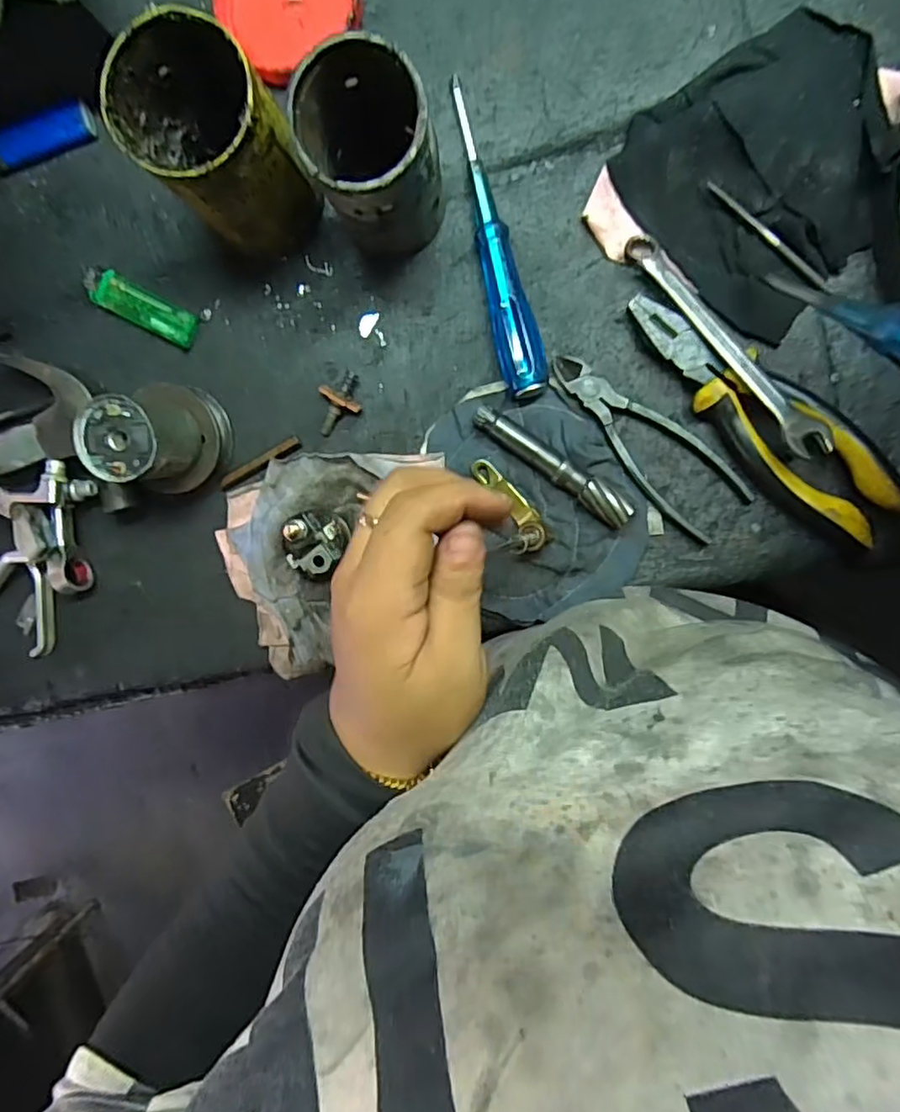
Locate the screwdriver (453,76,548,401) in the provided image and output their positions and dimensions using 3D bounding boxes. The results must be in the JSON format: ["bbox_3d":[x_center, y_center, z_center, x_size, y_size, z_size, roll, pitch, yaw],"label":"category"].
[{"bbox_3d":[0.026,-0.193,0.380,0.027,0.029,0.189,-15,97,7],"label":"screwdriver"}]

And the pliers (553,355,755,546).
[{"bbox_3d":[0.122,-0.072,0.389,0.147,0.010,0.047,42,99,-2],"label":"pliers"}]

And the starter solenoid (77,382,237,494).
[{"bbox_3d":[-0.188,-0.076,0.397,0.068,0.072,0.063,-31,95,8],"label":"starter solenoid"}]

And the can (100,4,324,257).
[{"bbox_3d":[-0.125,-0.226,0.345,0.068,0.114,0.073,1,98,4],"label":"can"}]

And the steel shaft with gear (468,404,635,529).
[{"bbox_3d":[0.066,-0.058,0.389,0.116,0.025,0.018,37,99,-1],"label":"steel shaft with gear"}]

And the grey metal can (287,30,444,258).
[{"bbox_3d":[-0.040,-0.218,0.341,0.065,0.109,0.067,1,98,4],"label":"grey metal can"}]

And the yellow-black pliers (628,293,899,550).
[{"bbox_3d":[0.188,-0.086,0.371,0.198,0.032,0.059,43,99,-2],"label":"yellow-black pliers"}]

